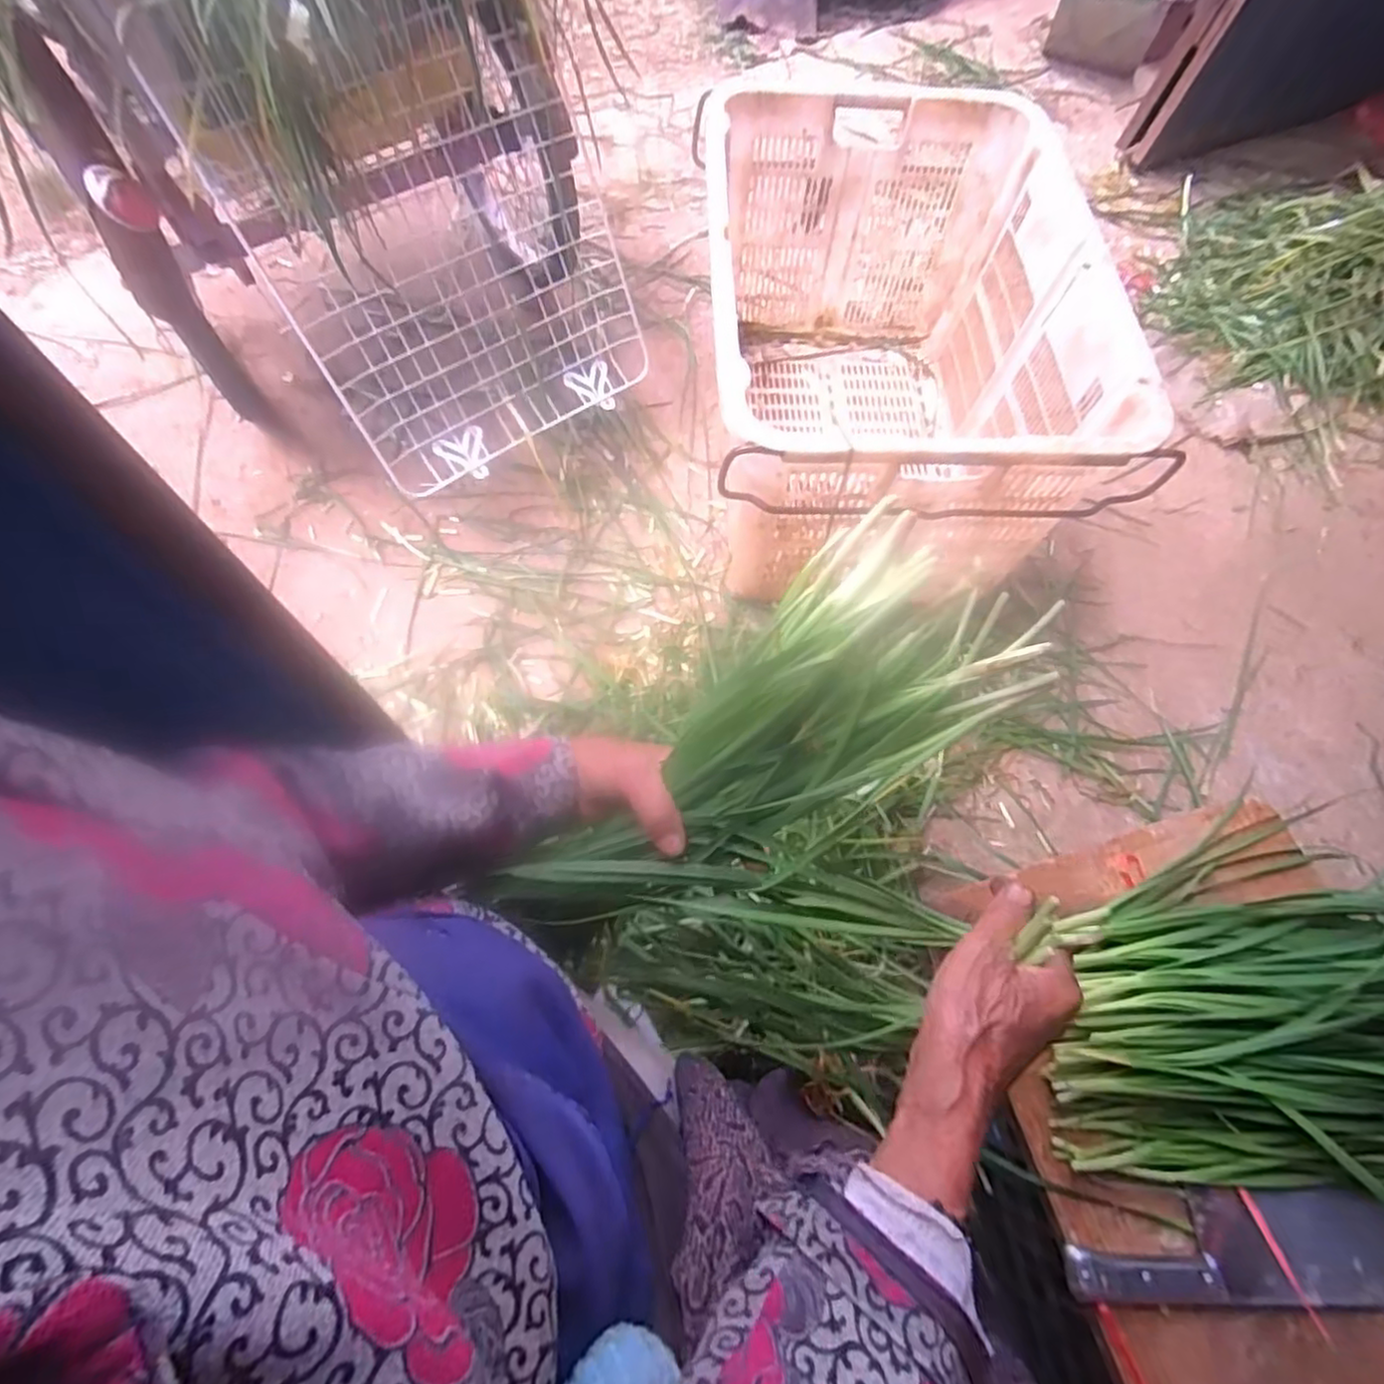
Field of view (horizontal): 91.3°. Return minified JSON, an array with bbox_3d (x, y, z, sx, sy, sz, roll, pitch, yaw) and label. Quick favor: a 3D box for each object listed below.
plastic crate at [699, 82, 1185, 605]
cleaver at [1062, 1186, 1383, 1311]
[{"bbox_3d":[0.260,-0.483,1.003,0.489,0.380,0.701,-2,67,-4],"label":"plastic crate"},{"bbox_3d":[0.402,0.399,0.486,0.271,0.020,0.070,3,65,-2],"label":"cleaver"}]

